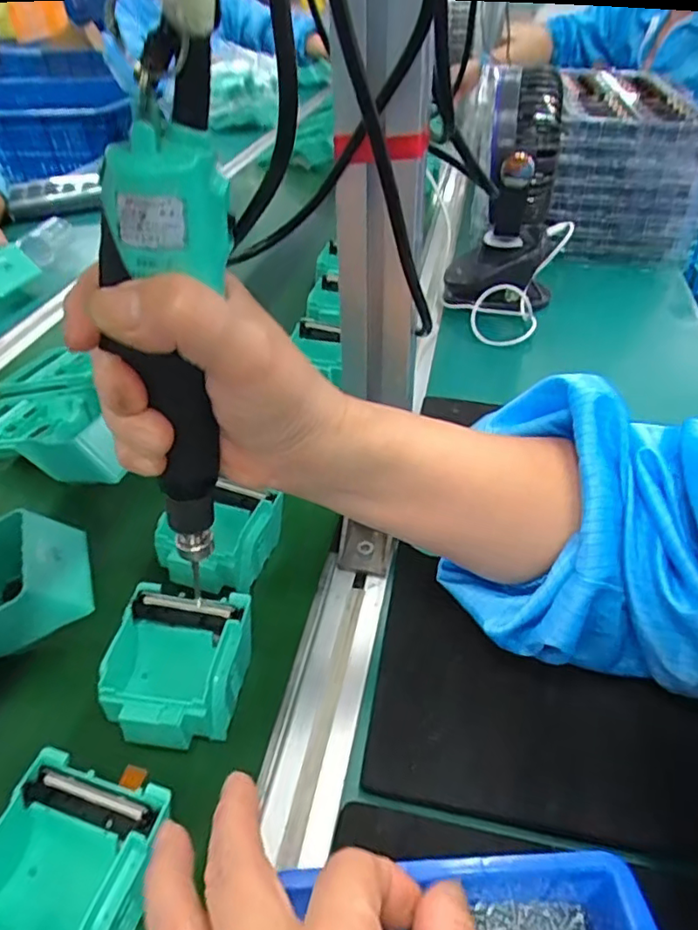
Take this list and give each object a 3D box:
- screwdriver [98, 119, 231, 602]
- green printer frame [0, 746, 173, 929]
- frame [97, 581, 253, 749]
[{"bbox_3d":[-0.065,-0.026,0.239,0.041,0.191,0.030,-13,41,-23],"label":"screwdriver"},{"bbox_3d":[-0.128,0.190,0.272,0.077,0.045,0.083,13,45,8],"label":"green printer frame"},{"bbox_3d":[-0.098,0.118,0.355,0.079,0.049,0.094,10,44,6],"label":"frame"}]

